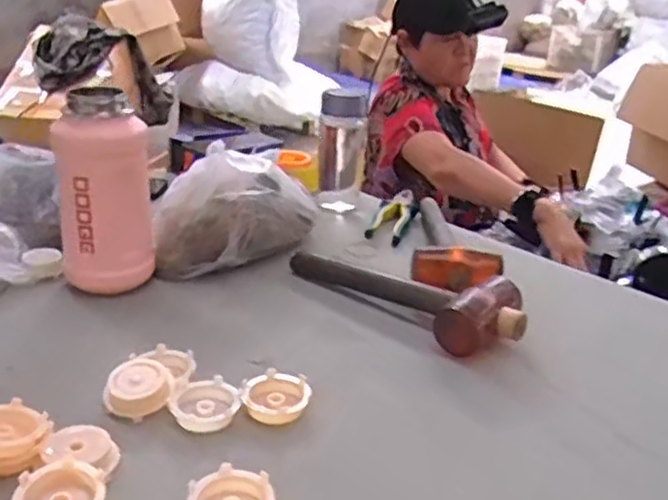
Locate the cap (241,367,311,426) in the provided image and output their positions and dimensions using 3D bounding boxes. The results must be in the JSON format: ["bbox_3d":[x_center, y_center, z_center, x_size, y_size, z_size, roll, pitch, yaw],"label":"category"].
[{"bbox_3d":[-0.050,0.125,0.615,0.056,0.016,0.064,3,23,-3],"label":"cap"}]

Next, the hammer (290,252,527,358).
[{"bbox_3d":[0.074,0.041,0.789,0.287,0.059,0.100,20,28,33],"label":"hammer"}]

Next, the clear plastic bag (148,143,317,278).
[{"bbox_3d":[-0.115,-0.047,0.878,0.190,0.128,0.134,3,23,-3],"label":"clear plastic bag"}]

